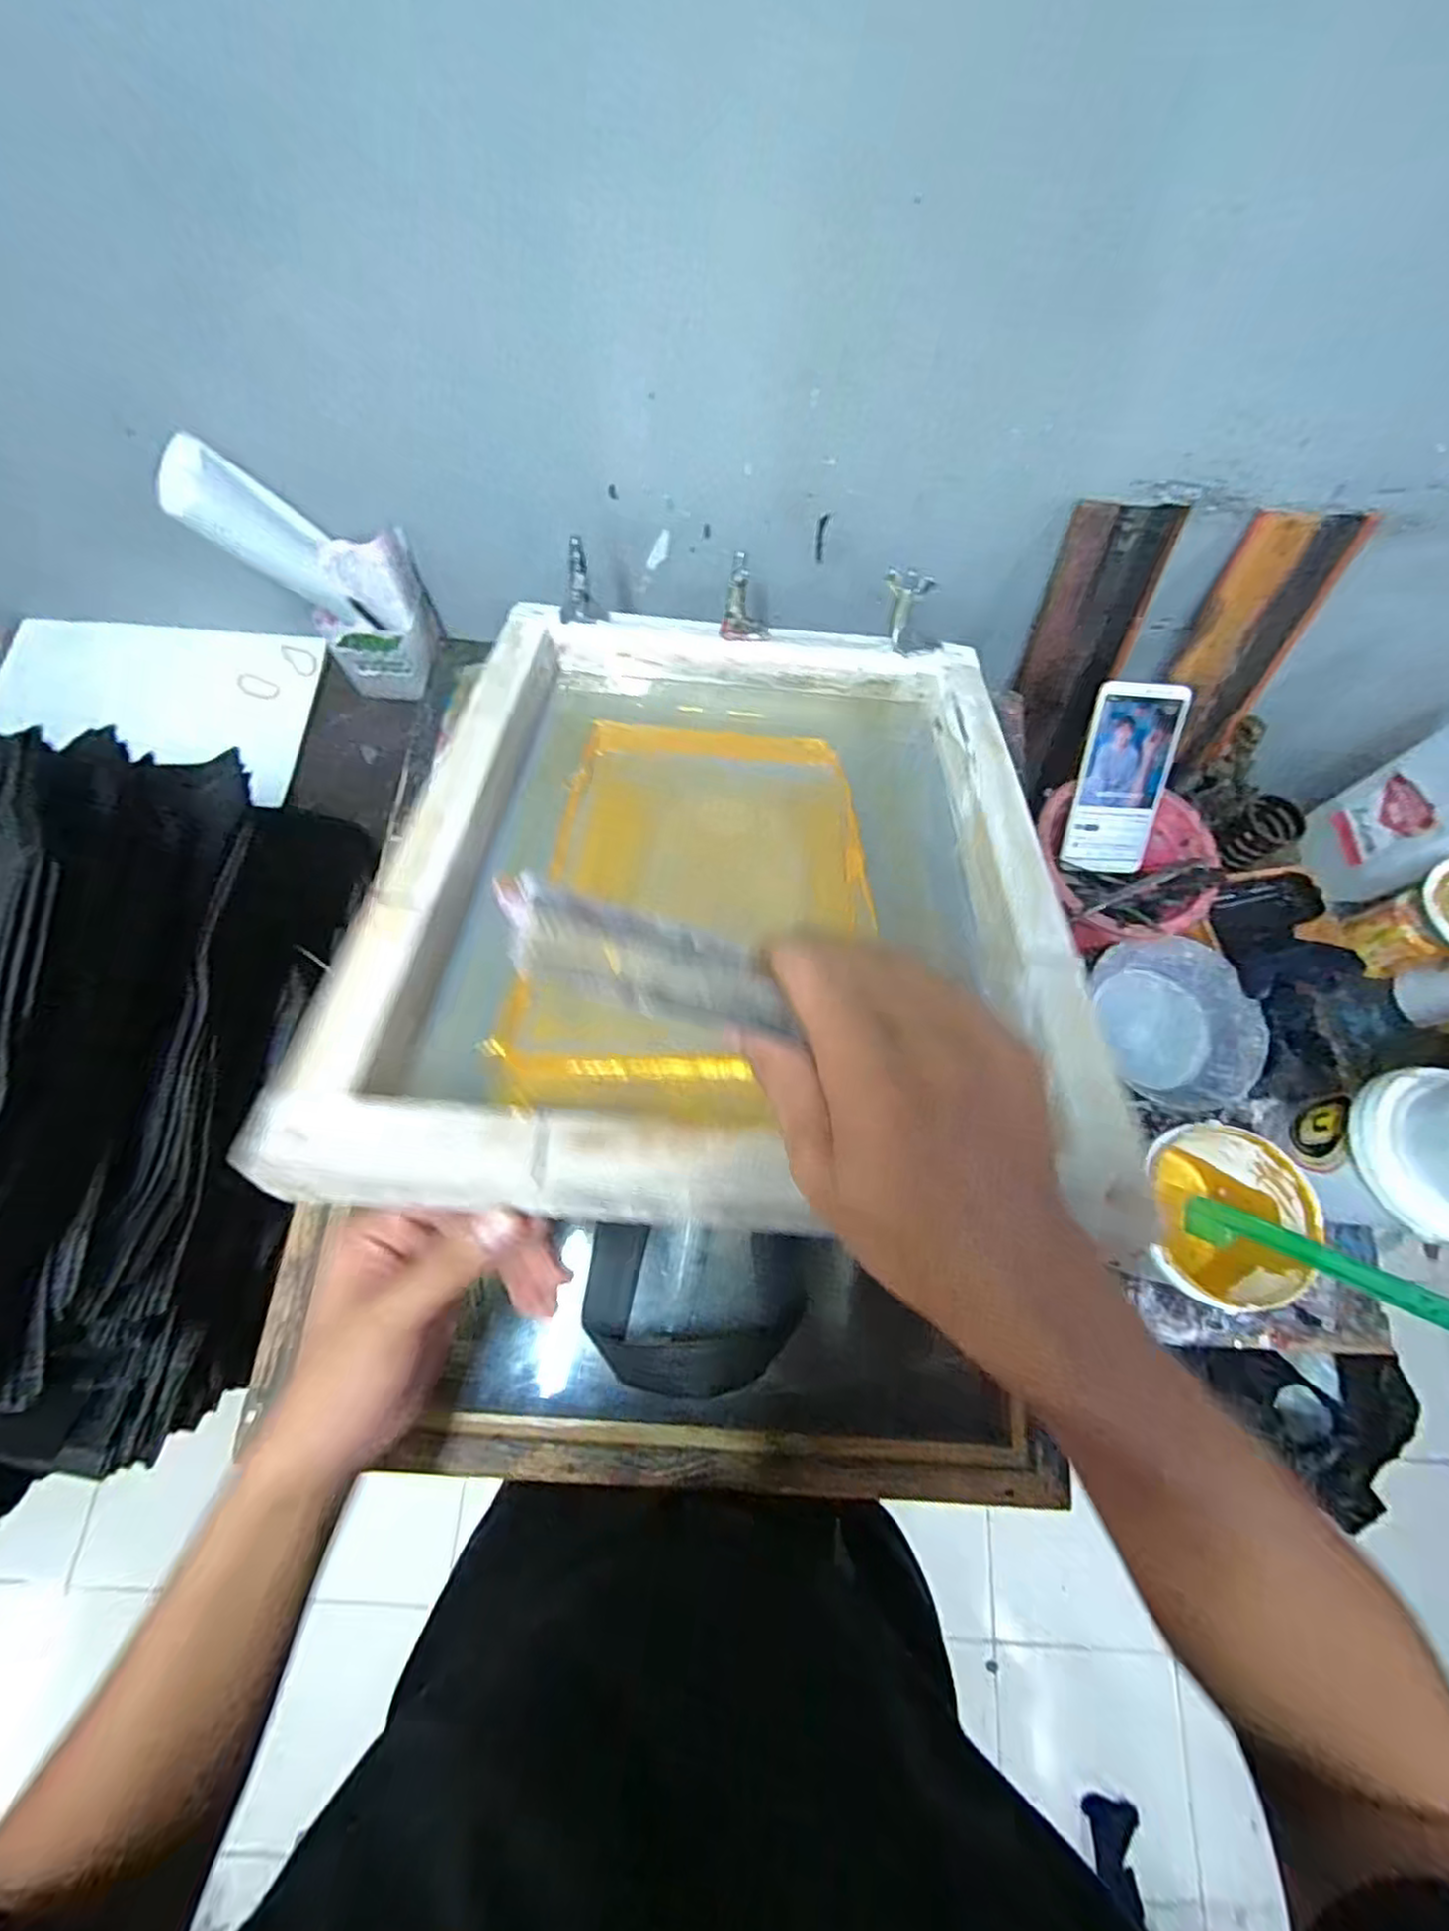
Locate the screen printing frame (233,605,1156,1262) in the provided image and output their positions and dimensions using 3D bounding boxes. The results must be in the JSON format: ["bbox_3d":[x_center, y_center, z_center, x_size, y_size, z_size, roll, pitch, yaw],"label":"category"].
[{"bbox_3d":[0.005,-0.072,0.414,0.355,0.055,0.447,5,49,-2],"label":"screen printing frame"}]

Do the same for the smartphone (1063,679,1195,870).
[{"bbox_3d":[0.346,-0.160,0.595,0.078,0.014,0.154,3,112,-3],"label":"smartphone"}]

